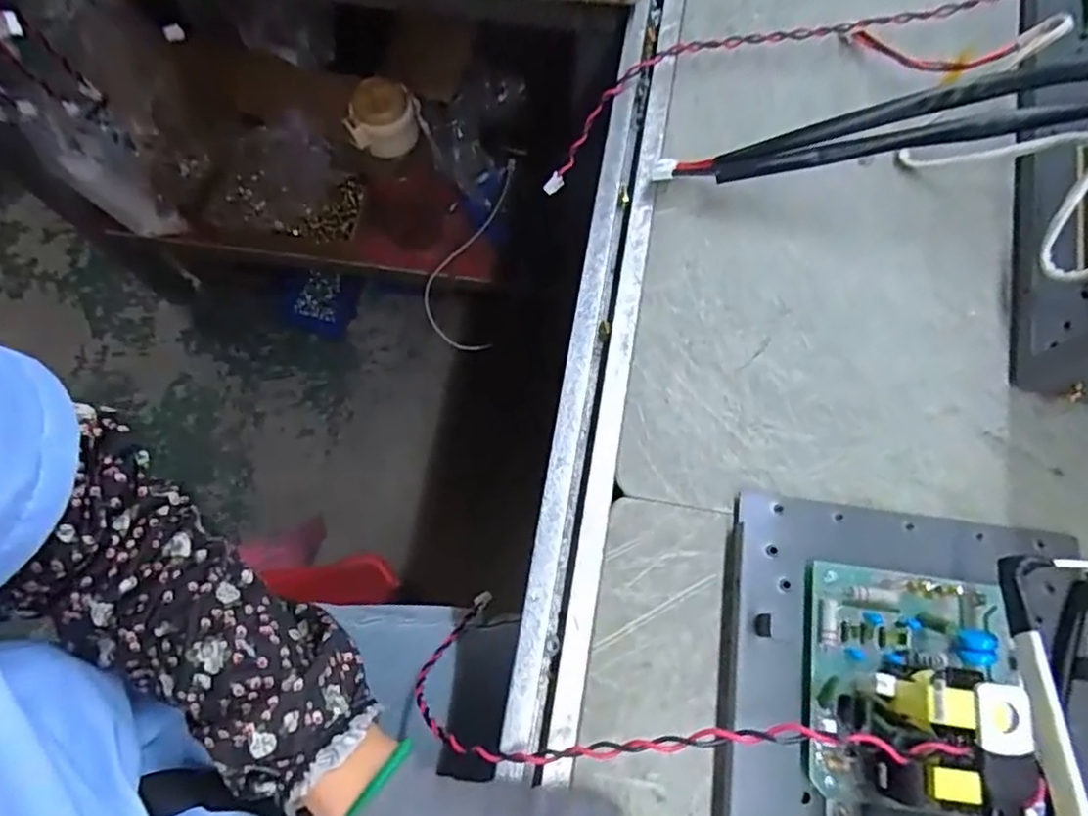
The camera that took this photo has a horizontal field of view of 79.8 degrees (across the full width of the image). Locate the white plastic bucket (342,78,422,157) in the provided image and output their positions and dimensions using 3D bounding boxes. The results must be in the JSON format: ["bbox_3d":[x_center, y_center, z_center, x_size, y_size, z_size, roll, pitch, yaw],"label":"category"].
[{"bbox_3d":[-0.187,-0.339,0.758,0.072,0.060,0.066,0,72,0],"label":"white plastic bucket"}]

